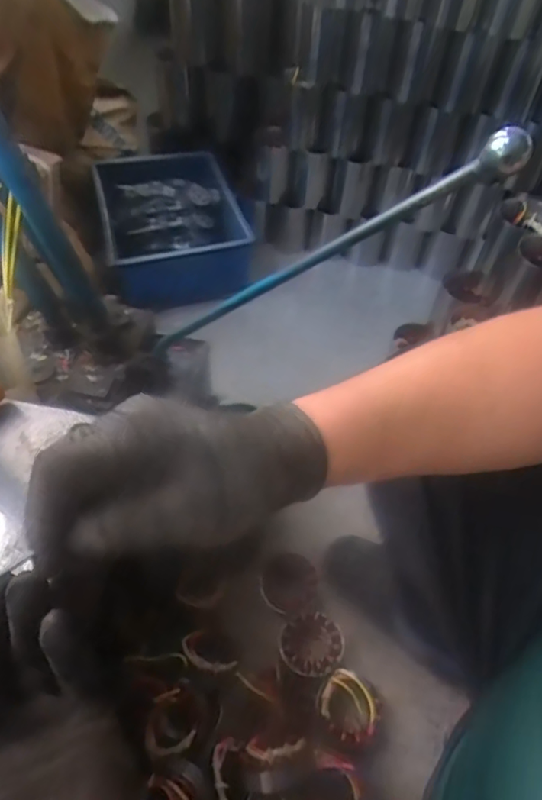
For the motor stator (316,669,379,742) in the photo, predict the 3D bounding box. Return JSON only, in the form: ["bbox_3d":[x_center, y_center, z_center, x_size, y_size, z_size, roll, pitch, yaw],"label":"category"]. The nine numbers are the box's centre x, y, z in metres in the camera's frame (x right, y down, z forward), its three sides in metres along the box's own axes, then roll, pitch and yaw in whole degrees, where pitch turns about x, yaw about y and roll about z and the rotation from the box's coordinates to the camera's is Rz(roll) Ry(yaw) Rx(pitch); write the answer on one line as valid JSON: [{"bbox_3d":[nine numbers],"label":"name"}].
[{"bbox_3d":[0.103,0.399,0.724,0.081,0.030,0.079,2,51,-2],"label":"motor stator"}]

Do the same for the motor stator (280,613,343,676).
[{"bbox_3d":[0.057,0.343,0.784,0.087,0.029,0.088,2,51,-2],"label":"motor stator"}]

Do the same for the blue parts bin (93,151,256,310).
[{"bbox_3d":[-0.216,-0.401,1.278,0.325,0.146,0.385,-10,52,-11],"label":"blue parts bin"}]

